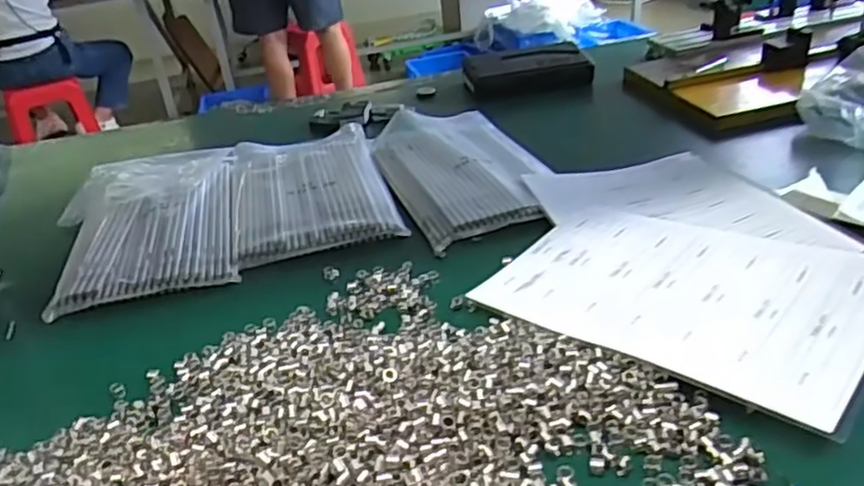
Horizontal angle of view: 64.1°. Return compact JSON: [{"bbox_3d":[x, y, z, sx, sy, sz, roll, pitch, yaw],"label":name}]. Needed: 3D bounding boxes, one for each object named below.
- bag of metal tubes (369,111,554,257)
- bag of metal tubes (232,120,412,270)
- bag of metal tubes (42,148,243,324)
[{"bbox_3d":[0.033,-0.106,0.866,0.185,0.026,0.346,-14,28,-11],"label":"bag of metal tubes"},{"bbox_3d":[-0.155,-0.074,0.859,0.180,0.028,0.325,-13,28,-9],"label":"bag of metal tubes"},{"bbox_3d":[-0.333,-0.029,0.804,0.201,0.043,0.307,-13,28,-9],"label":"bag of metal tubes"}]

